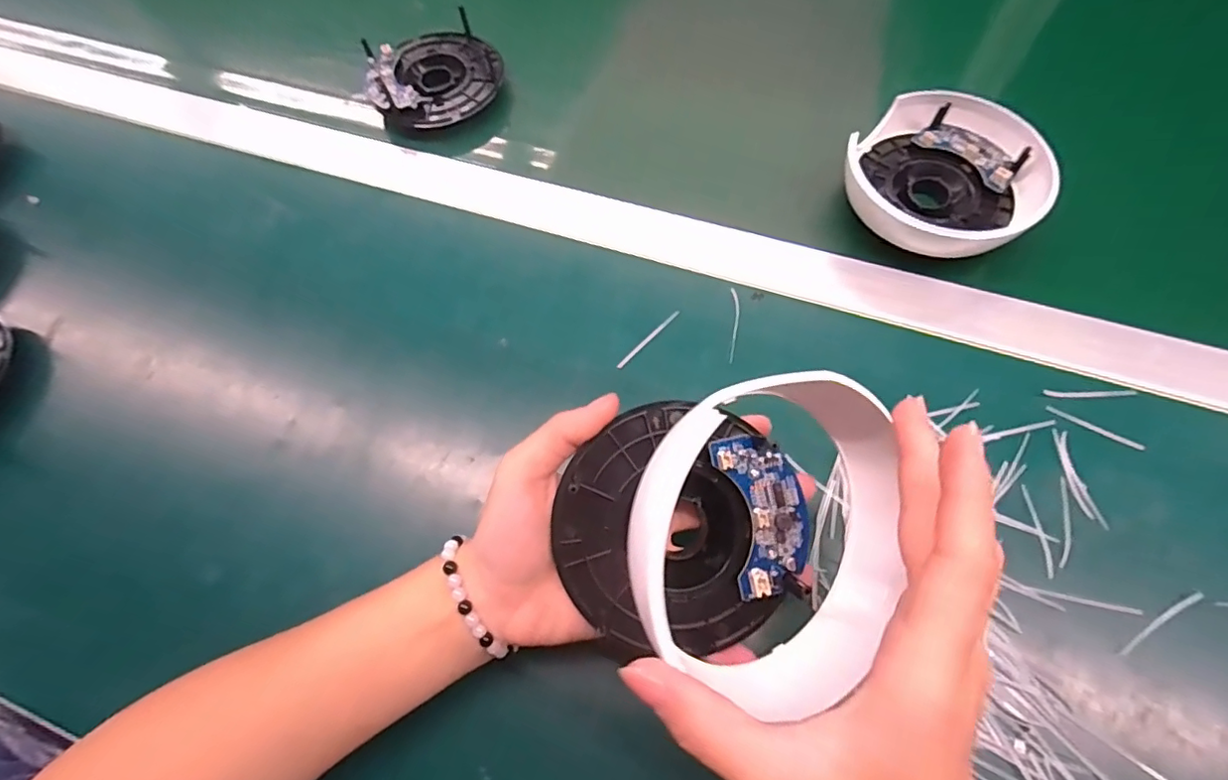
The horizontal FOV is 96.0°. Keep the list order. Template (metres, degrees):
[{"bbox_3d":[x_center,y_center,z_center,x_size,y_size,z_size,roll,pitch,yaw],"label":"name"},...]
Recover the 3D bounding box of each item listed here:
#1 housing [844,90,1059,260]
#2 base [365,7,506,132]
[{"bbox_3d":[0.206,-0.136,0.349,0.113,0.035,0.110,20,69,12],"label":"housing"},{"bbox_3d":[-0.140,-0.242,0.427,0.097,0.027,0.099,-1,66,3],"label":"base"}]

